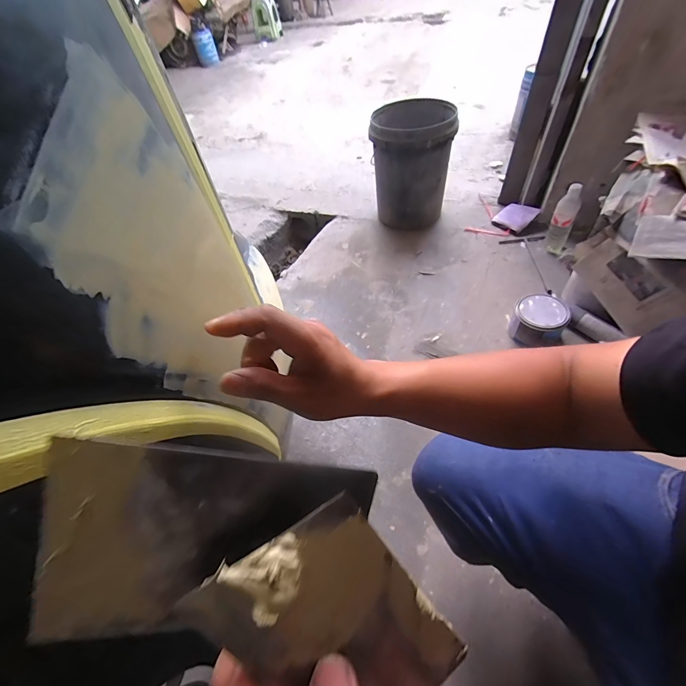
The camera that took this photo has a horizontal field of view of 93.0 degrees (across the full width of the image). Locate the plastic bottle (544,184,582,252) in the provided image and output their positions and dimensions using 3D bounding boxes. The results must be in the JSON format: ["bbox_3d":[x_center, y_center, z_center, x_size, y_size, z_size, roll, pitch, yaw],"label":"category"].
[{"bbox_3d":[0.714,-0.398,1.059,0.061,0.229,0.073,25,60,25],"label":"plastic bottle"}]

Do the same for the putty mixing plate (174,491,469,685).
[{"bbox_3d":[0.004,0.130,0.143,0.071,0.132,0.012,-39,17,-11],"label":"putty mixing plate"}]

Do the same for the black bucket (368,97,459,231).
[{"bbox_3d":[0.254,-0.647,1.232,0.281,0.383,0.311,35,64,29],"label":"black bucket"}]

